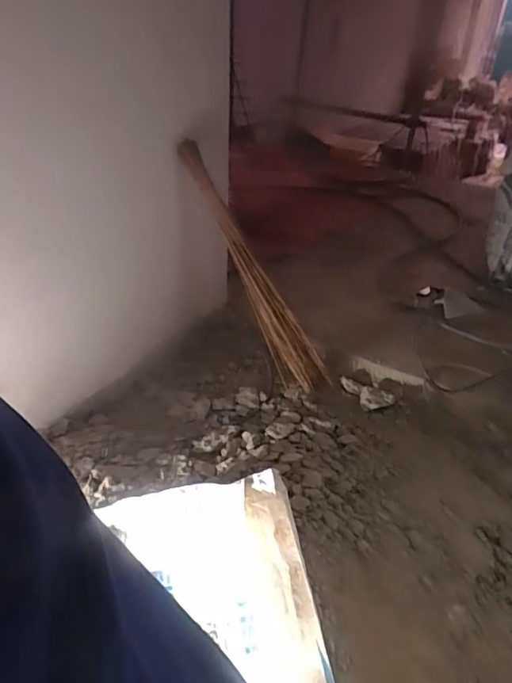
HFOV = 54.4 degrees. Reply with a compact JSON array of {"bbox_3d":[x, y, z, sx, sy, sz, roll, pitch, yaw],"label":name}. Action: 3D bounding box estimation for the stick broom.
[{"bbox_3d":[-0.010,-0.163,1.282,0.132,0.694,0.163,-19,28,20],"label":"stick broom"}]

